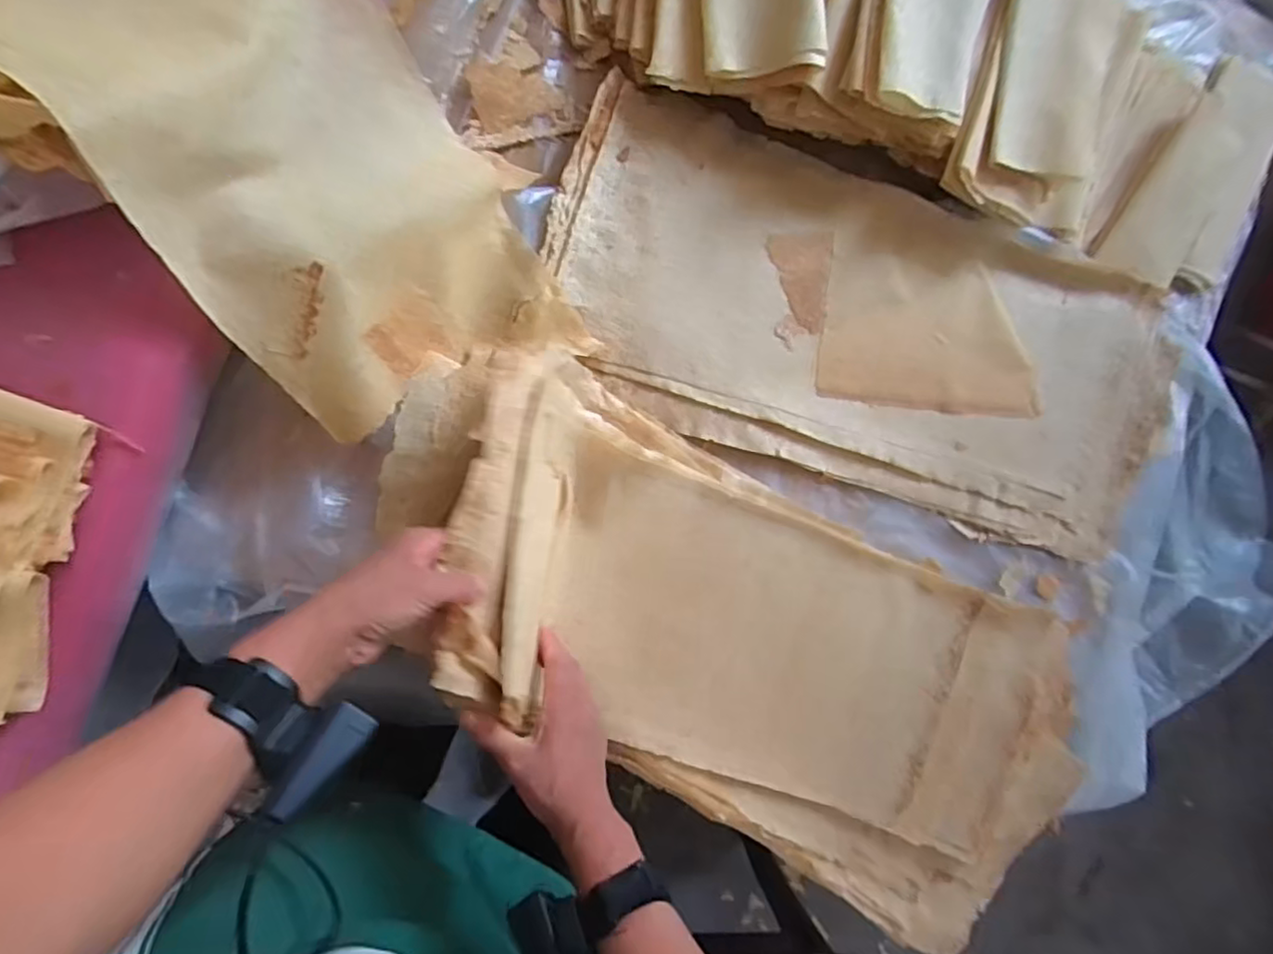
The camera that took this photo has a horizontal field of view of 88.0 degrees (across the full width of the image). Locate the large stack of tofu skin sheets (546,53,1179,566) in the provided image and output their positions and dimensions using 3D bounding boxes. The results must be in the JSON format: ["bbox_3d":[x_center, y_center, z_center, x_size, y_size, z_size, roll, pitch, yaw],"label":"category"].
[{"bbox_3d":[0.256,-0.159,0.705,0.690,0.045,0.333,17,89,-10],"label":"large stack of tofu skin sheets"}]

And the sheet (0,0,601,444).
[{"bbox_3d":[-0.247,-0.235,0.499,0.254,0.081,0.473,-48,127,-20],"label":"sheet"}]

